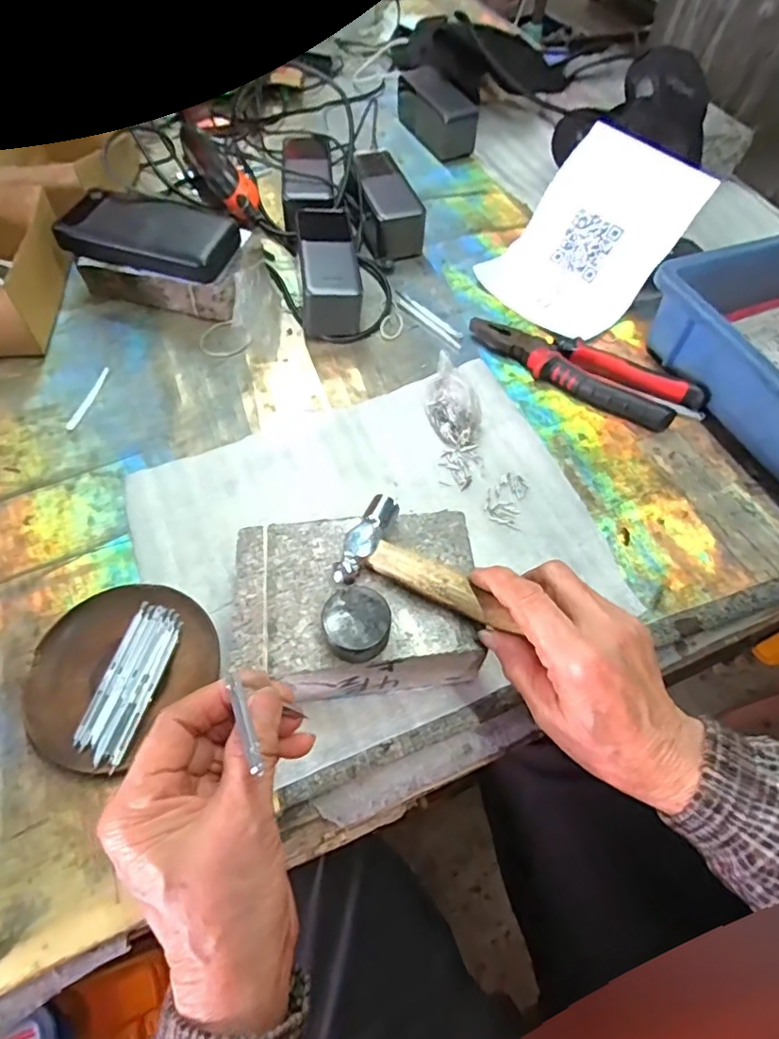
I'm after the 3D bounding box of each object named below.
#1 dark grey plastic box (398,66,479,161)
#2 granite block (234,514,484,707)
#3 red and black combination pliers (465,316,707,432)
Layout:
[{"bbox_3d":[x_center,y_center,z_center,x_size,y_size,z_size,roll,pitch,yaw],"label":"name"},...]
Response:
[{"bbox_3d":[0.064,-0.537,0.765,0.059,0.057,0.144,-20,60,-16],"label":"dark grey plastic box"},{"bbox_3d":[-0.020,0.057,0.369,0.147,0.057,0.105,-4,57,-7],"label":"granite block"},{"bbox_3d":[0.175,-0.141,0.533,0.208,0.025,0.053,32,60,16],"label":"red and black combination pliers"}]

